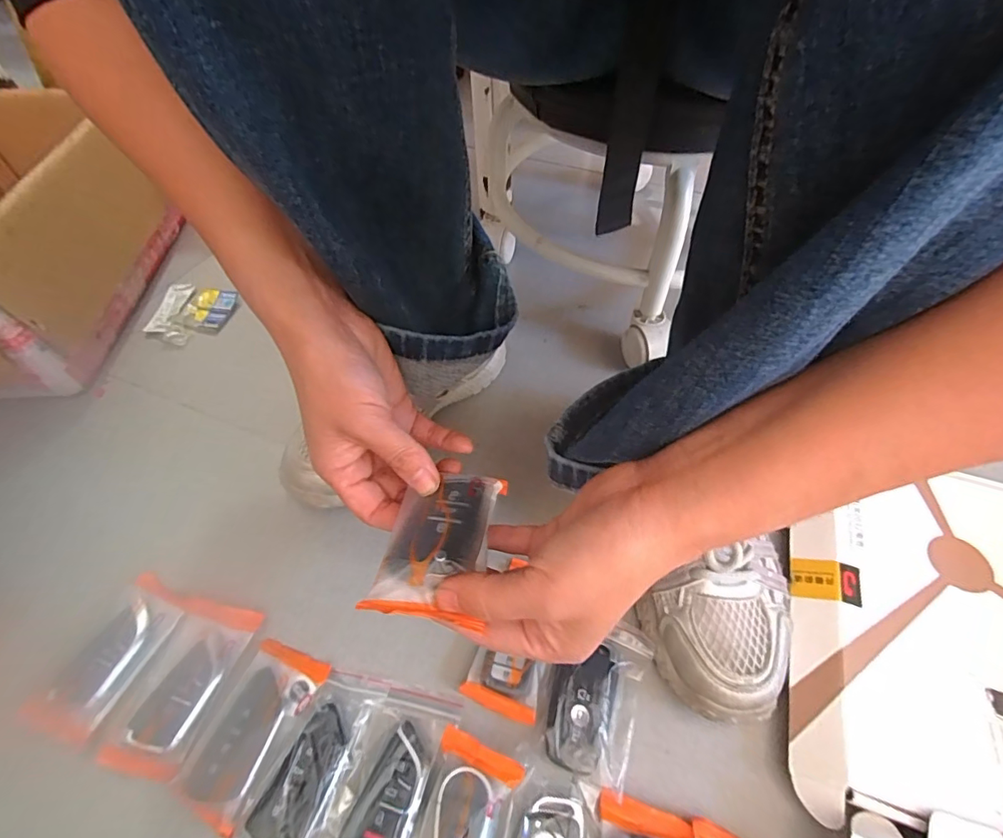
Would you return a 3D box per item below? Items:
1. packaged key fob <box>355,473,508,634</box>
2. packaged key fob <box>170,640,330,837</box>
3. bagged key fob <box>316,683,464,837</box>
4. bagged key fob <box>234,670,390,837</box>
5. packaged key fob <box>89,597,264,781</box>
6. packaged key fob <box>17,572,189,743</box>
[{"bbox_3d":[-0.030,0.059,0.241,0.047,0.018,0.084,0,36,12],"label":"packaged key fob"},{"bbox_3d":[-0.160,0.199,0.309,0.054,0.014,0.096,17,55,12],"label":"packaged key fob"},{"bbox_3d":[-0.069,0.214,0.291,0.056,0.012,0.092,12,54,9],"label":"bagged key fob"},{"bbox_3d":[-0.116,0.210,0.298,0.057,0.017,0.094,10,54,7],"label":"bagged key fob"},{"bbox_3d":[-0.218,0.178,0.326,0.060,0.018,0.104,11,54,8],"label":"packaged key fob"},{"bbox_3d":[-0.272,0.166,0.340,0.057,0.018,0.100,17,55,12],"label":"packaged key fob"}]

